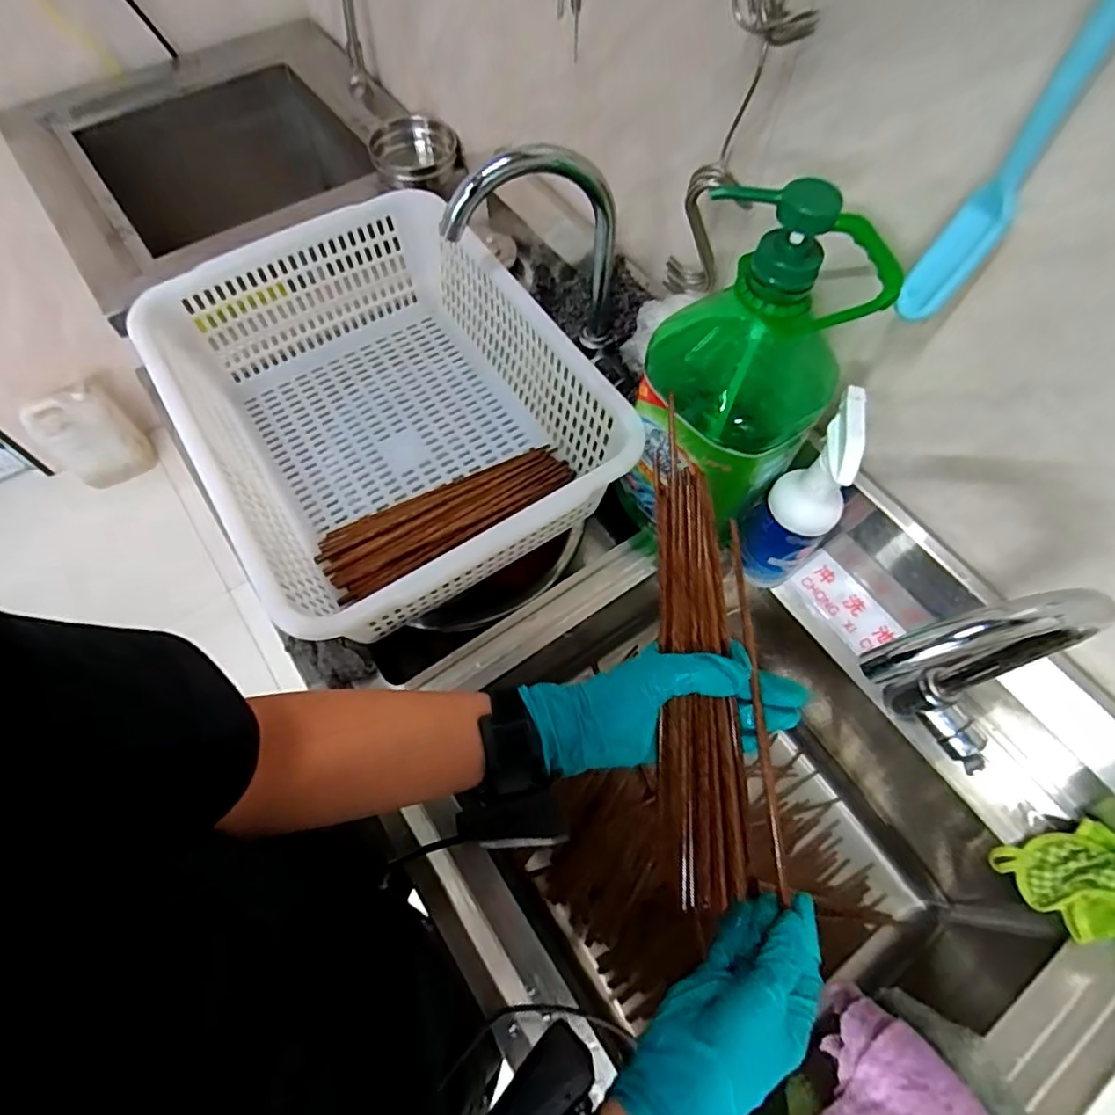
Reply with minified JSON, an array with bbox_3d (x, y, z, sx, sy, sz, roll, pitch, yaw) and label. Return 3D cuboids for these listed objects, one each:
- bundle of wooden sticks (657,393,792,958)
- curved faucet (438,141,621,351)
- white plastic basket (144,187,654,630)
[{"bbox_3d":[0.103,0.075,0.410,0.071,0.029,0.327,-5,88,-3],"label":"bundle of wooden sticks"},{"bbox_3d":[-0.022,-0.313,0.644,0.179,0.237,0.036,-15,66,-8],"label":"curved faucet"},{"bbox_3d":[-0.176,-0.151,0.661,0.359,0.150,0.455,-29,69,-14],"label":"white plastic basket"}]

